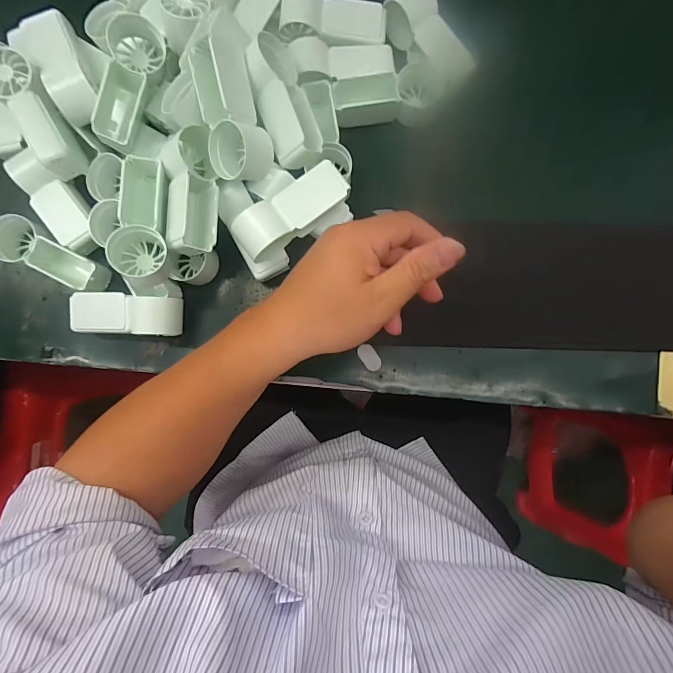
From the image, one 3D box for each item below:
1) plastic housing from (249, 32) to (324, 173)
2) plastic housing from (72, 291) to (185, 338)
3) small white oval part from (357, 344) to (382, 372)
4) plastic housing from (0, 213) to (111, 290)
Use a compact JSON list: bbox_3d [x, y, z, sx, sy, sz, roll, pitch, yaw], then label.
[{"bbox_3d":[-0.040,-0.178,0.298,0.032,0.032,0.089,-16,97,41],"label":"plastic housing"},{"bbox_3d":[-0.178,-0.018,0.327,0.092,0.037,0.032,3,86,1],"label":"plastic housing"},{"bbox_3d":[0.030,0.019,0.337,0.015,0.004,0.025,-34,86,-1],"label":"small white oval part"},{"bbox_3d":[-0.244,-0.068,0.329,0.091,0.032,0.037,24,86,3],"label":"plastic housing"}]

